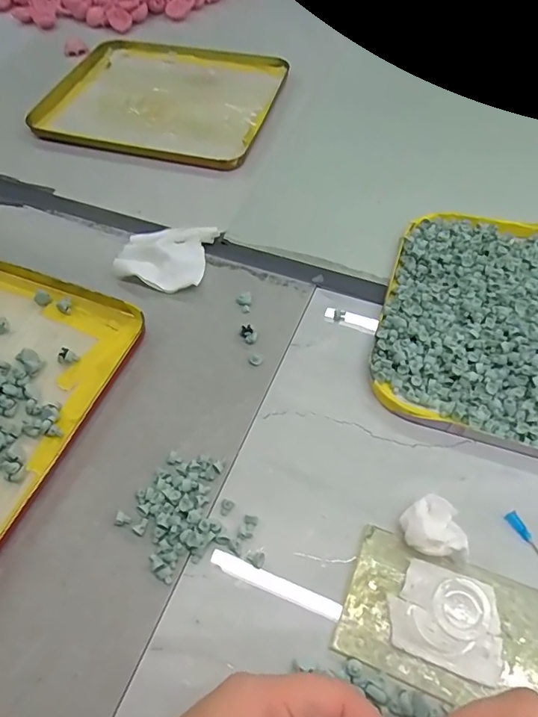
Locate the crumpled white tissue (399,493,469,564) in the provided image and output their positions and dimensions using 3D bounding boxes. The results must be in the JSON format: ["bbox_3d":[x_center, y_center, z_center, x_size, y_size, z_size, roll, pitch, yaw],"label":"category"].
[{"bbox_3d":[0.094,0.098,0.285,0.032,0.020,0.033,7,57,6],"label":"crumpled white tissue"}]

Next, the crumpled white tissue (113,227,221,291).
[{"bbox_3d":[-0.089,-0.088,0.423,0.075,0.013,0.071,10,57,9],"label":"crumpled white tissue"}]

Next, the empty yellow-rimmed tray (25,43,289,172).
[{"bbox_3d":[-0.117,-0.287,0.549,0.241,0.020,0.215,12,58,10],"label":"empty yellow-rimmed tray"}]

